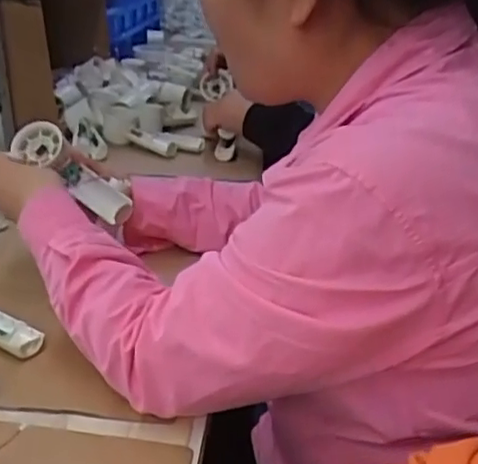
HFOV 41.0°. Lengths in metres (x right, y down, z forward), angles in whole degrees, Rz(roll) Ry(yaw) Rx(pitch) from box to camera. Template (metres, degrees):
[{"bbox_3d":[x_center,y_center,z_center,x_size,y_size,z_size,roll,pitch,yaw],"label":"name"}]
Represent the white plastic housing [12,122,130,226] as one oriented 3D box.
[{"bbox_3d":[-0.179,-0.065,0.682,0.153,0.040,0.038,41,36,8],"label":"white plastic housing"}]

